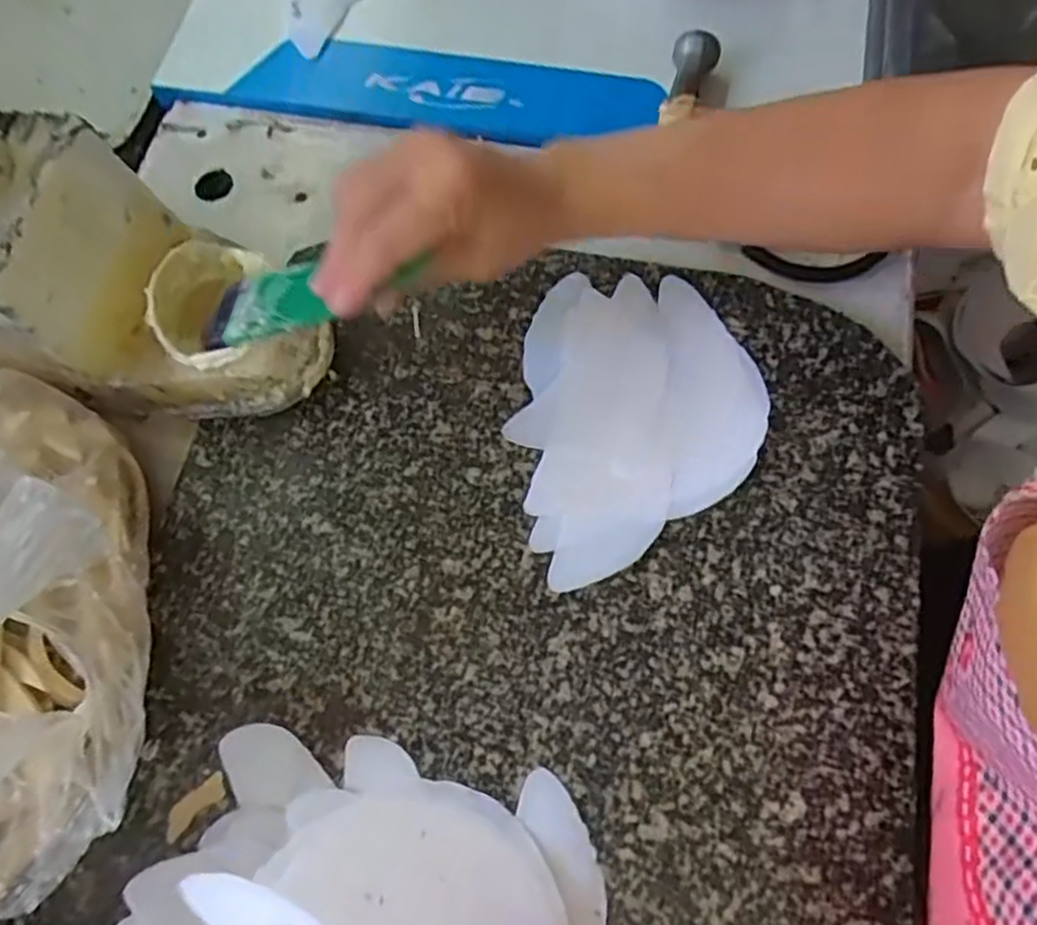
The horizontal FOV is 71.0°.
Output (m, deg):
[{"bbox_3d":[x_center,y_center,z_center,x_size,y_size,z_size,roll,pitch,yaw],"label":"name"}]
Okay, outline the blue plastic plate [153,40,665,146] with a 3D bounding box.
[{"bbox_3d":[-0.074,-0.262,0.505,0.333,0.008,0.062,9,77,6],"label":"blue plastic plate"}]

